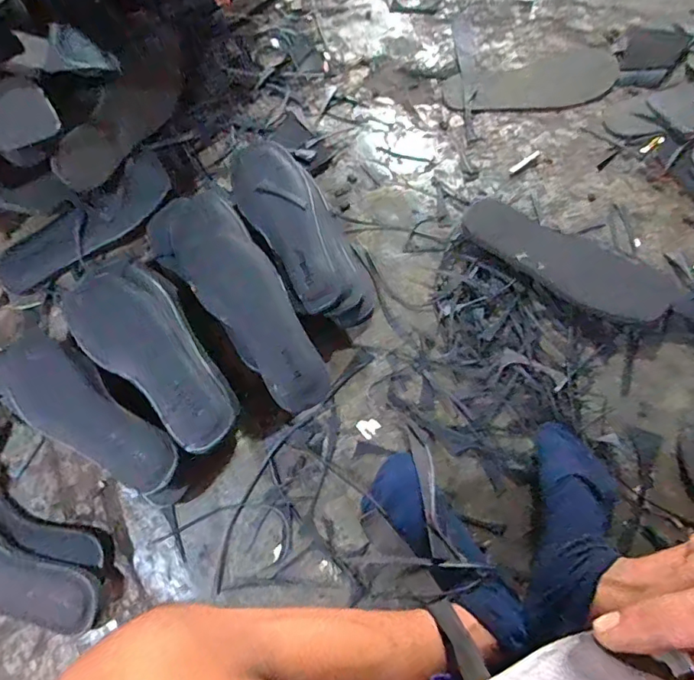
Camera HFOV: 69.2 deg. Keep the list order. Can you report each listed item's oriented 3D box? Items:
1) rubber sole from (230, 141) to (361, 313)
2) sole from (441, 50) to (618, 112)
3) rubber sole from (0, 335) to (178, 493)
[{"bbox_3d":[-0.067,-0.147,0.635,0.098,0.023,0.242,-24,74,-4],"label":"rubber sole"},{"bbox_3d":[0.277,-0.386,0.754,0.255,0.016,0.088,-9,74,0],"label":"sole"},{"bbox_3d":[-0.293,0.079,0.552,0.250,0.030,0.078,35,78,11],"label":"rubber sole"}]

